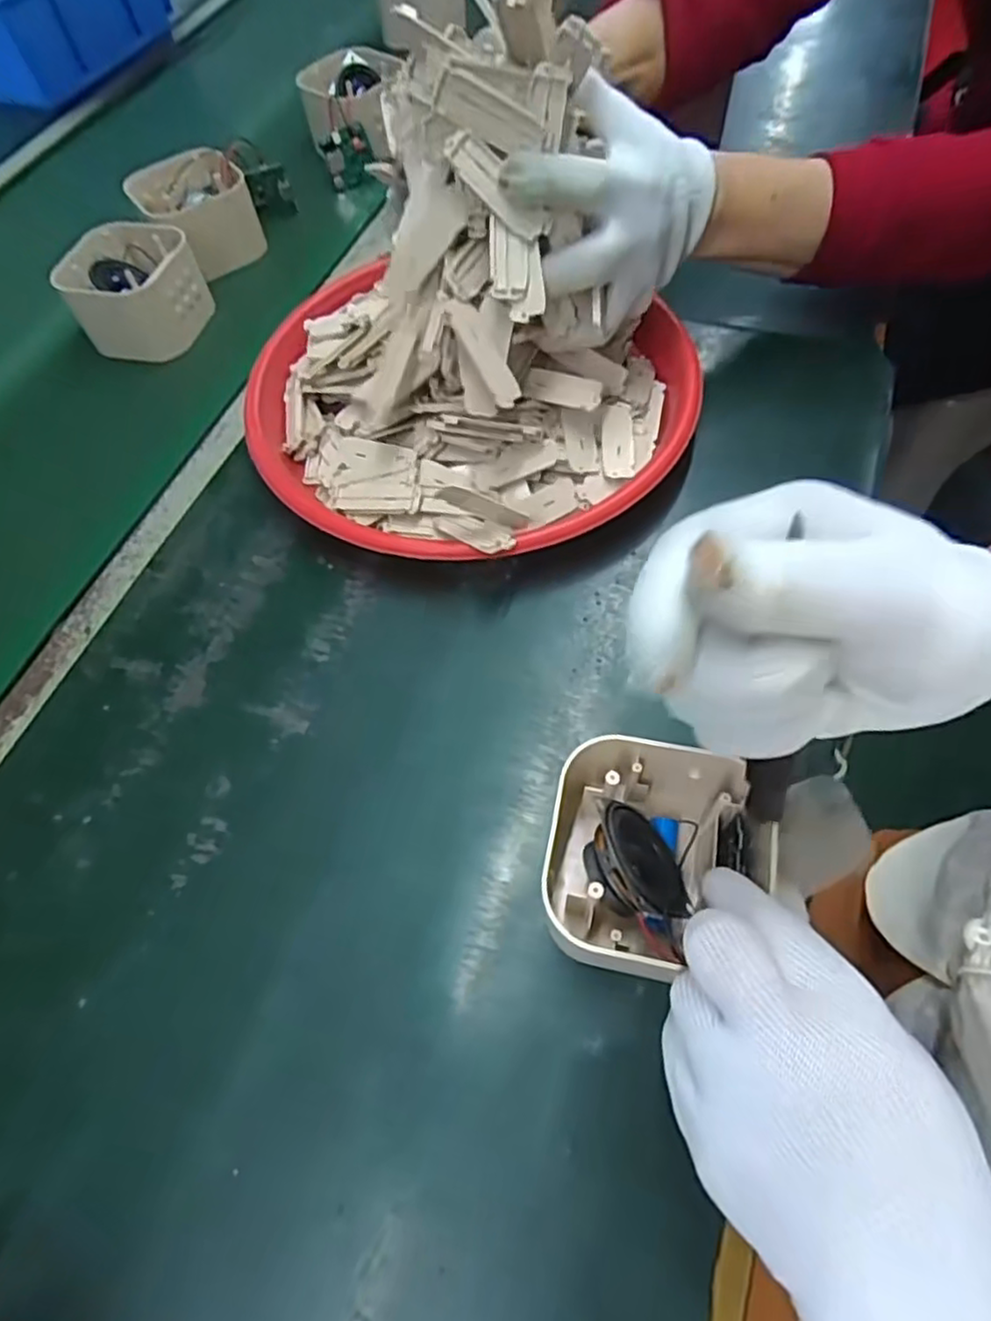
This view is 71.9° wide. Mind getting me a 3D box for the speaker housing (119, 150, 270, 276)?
[{"bbox_3d":[-0.257,-0.390,0.591,0.084,0.053,0.082,-32,64,-13],"label":"speaker housing"}]

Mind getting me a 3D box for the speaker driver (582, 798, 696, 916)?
[{"bbox_3d":[0.057,0.087,0.289,0.019,0.049,0.051,-42,47,27],"label":"speaker driver"}]

